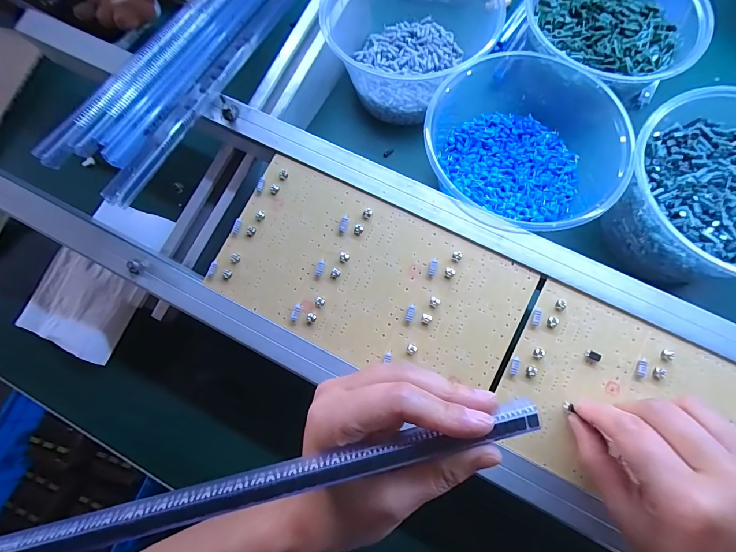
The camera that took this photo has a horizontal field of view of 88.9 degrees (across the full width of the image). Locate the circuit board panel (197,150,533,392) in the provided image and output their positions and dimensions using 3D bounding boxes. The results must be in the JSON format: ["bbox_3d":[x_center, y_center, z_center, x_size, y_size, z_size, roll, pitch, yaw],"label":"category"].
[{"bbox_3d":[0.000,0.002,0.251,0.199,0.014,0.105,26,76,9],"label":"circuit board panel"}]

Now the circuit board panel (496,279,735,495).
[{"bbox_3d":[0.184,0.094,0.225,0.202,0.005,0.106,26,83,10],"label":"circuit board panel"}]

